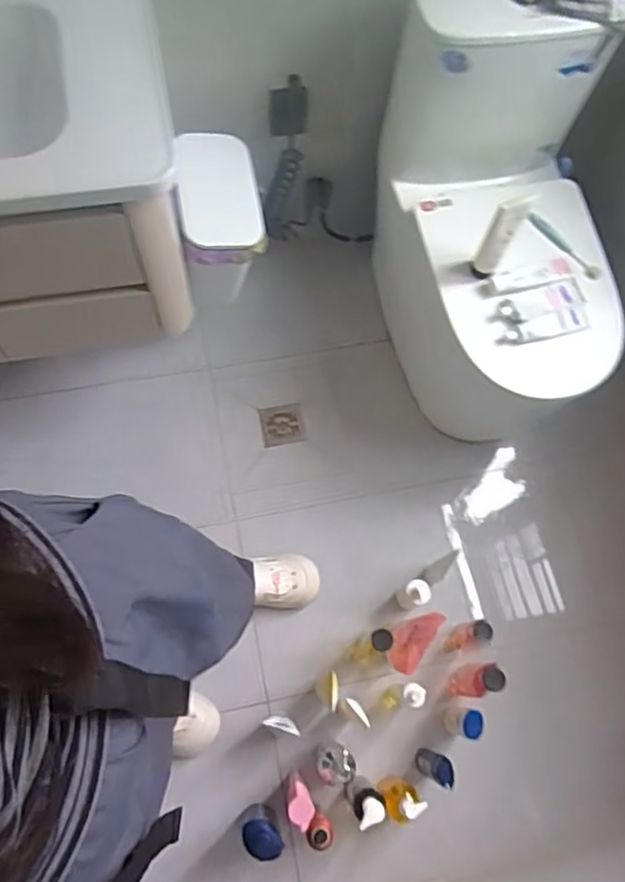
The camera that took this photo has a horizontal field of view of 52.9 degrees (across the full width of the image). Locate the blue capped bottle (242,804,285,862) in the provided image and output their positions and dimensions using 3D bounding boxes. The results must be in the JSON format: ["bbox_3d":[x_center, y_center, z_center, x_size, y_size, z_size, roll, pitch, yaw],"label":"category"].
[{"bbox_3d":[-0.093,0.723,1.163,0.074,0.185,0.057,24,70,4],"label":"blue capped bottle"}]

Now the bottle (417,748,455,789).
[{"bbox_3d":[0.239,0.646,1.252,0.052,0.168,0.054,1,70,-4],"label":"bottle"}]

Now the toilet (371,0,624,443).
[{"bbox_3d":[0.393,-0.387,1.311,0.350,0.736,0.658,-17,73,-10],"label":"toilet"}]

